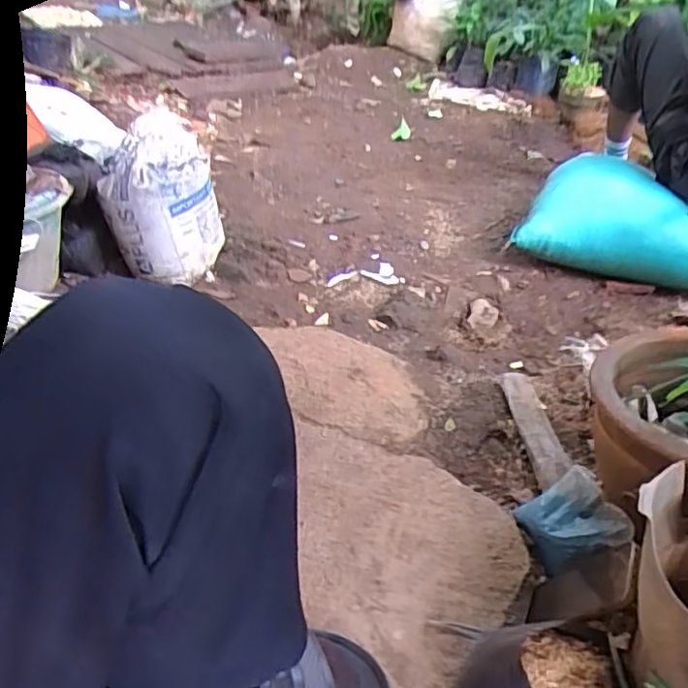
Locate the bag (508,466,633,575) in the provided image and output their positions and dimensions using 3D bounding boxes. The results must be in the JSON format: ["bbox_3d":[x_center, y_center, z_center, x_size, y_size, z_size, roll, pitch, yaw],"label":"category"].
[{"bbox_3d":[0.307,0.237,0.831,0.123,0.035,0.127,-24,39,-1],"label":"bag"}]

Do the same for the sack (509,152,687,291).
[{"bbox_3d":[0.839,-0.284,1.541,0.728,0.208,0.344,18,40,17],"label":"sack"}]

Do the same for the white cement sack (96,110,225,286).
[{"bbox_3d":[-0.401,-0.322,1.346,0.188,0.305,0.214,8,38,5],"label":"white cement sack"}]

